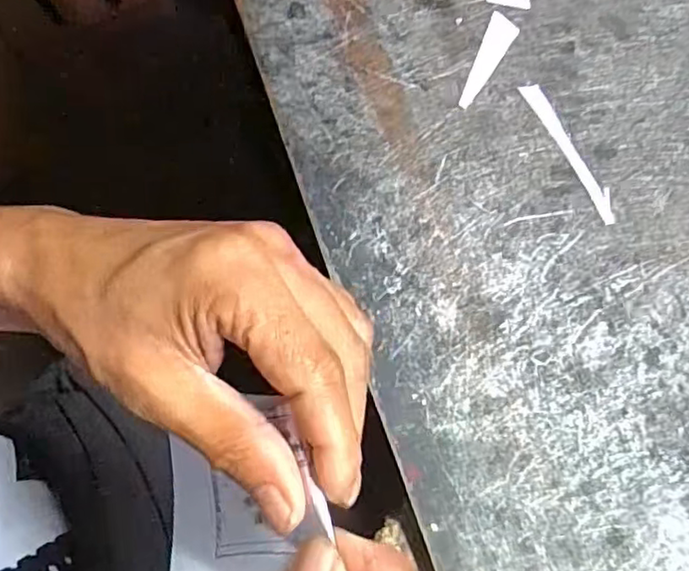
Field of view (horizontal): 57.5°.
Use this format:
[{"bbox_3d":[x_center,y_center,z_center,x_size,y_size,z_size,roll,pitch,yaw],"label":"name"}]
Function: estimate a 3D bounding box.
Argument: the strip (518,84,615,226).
[{"bbox_3d":[0.101,-0.060,0.281,0.009,0.004,0.074,-25,73,-7],"label":"strip"}]

